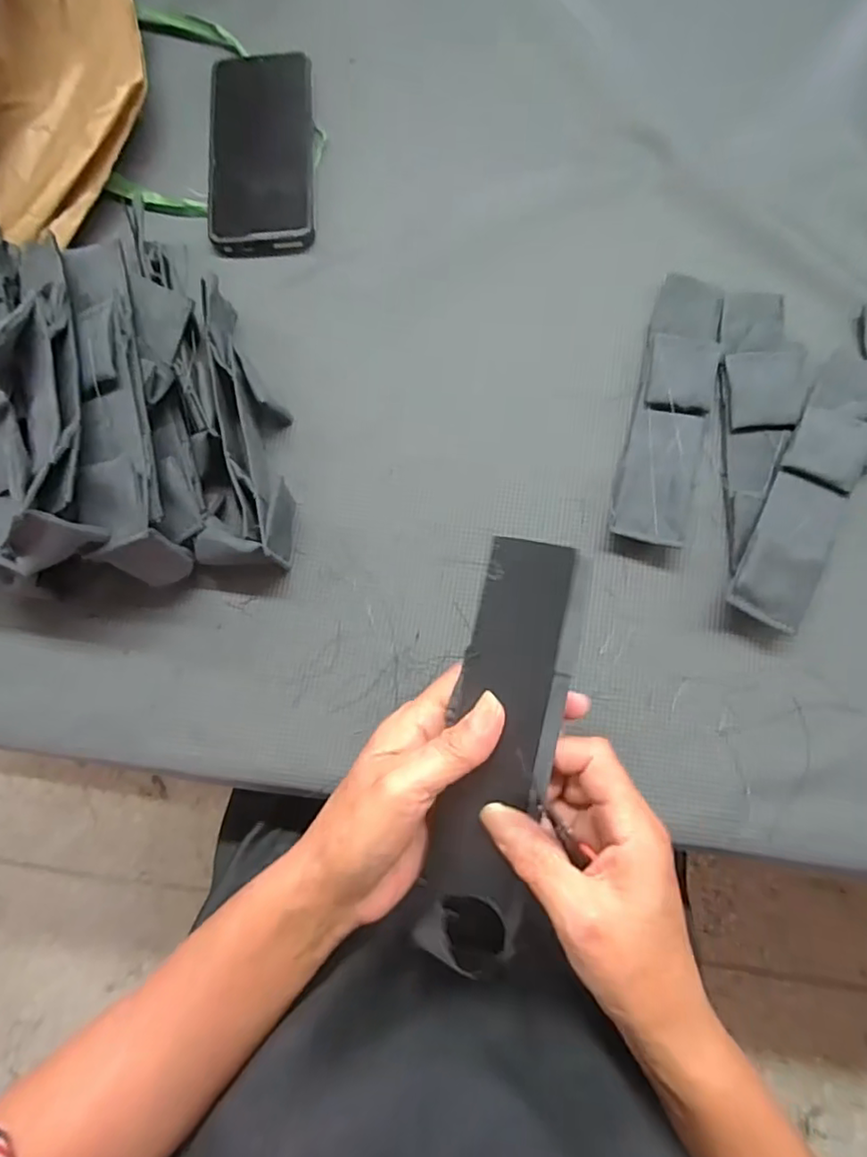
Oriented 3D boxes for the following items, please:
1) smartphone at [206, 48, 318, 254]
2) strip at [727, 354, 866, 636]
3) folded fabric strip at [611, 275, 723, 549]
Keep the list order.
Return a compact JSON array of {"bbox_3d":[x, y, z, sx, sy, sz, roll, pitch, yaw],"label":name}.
[{"bbox_3d":[-0.130,-0.320,0.450,0.077,0.013,0.158,-3,79,1],"label":"smartphone"},{"bbox_3d":[0.246,-0.063,0.382,0.049,0.028,0.201,27,81,6],"label":"strip"},{"bbox_3d":[0.160,-0.115,0.401,0.048,0.016,0.192,14,80,4],"label":"folded fabric strip"}]

